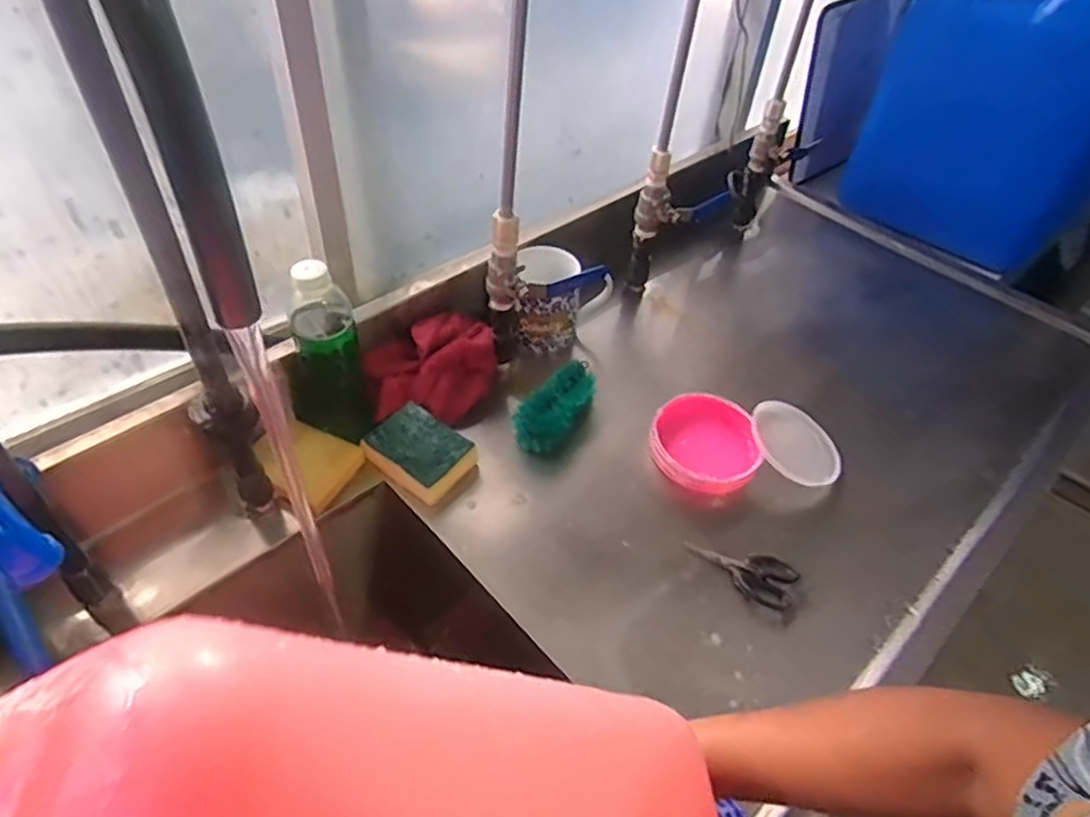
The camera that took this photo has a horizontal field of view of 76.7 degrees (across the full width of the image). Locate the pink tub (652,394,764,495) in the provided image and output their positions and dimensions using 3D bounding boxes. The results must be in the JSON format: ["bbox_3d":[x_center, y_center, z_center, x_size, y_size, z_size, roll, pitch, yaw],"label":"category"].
[{"bbox_3d":[0.176,0.043,0.774,0.113,0.048,0.115,3,46,-3],"label":"pink tub"}]

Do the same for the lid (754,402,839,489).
[{"bbox_3d":[0.282,0.039,0.774,0.113,0.014,0.102,34,46,2],"label":"lid"}]

